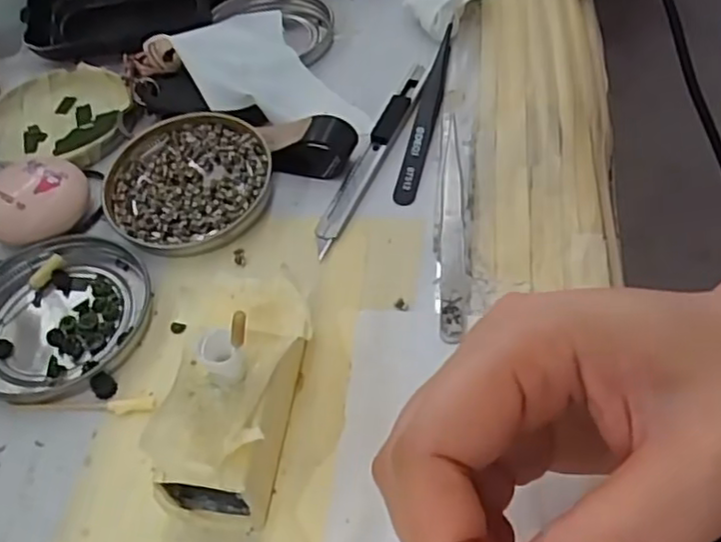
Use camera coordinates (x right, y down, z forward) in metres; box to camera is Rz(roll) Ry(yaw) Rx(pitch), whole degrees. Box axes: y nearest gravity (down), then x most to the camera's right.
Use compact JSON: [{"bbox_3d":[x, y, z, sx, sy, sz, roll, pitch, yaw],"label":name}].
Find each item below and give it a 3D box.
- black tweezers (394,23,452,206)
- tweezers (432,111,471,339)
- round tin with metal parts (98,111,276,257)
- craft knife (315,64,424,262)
[{"bbox_3d":[0.034,-0.084,0.347,0.012,0.009,0.128,8,54,11],"label":"black tweezers"},{"bbox_3d":[0.040,-0.028,0.302,0.013,0.010,0.132,0,53,5],"label":"tweezers"},{"bbox_3d":[-0.081,-0.043,0.322,0.077,0.014,0.075,-15,53,-6],"label":"round tin with metal parts"},{"bbox_3d":[0.008,-0.061,0.332,0.017,0.008,0.133,17,56,17],"label":"craft knife"}]

